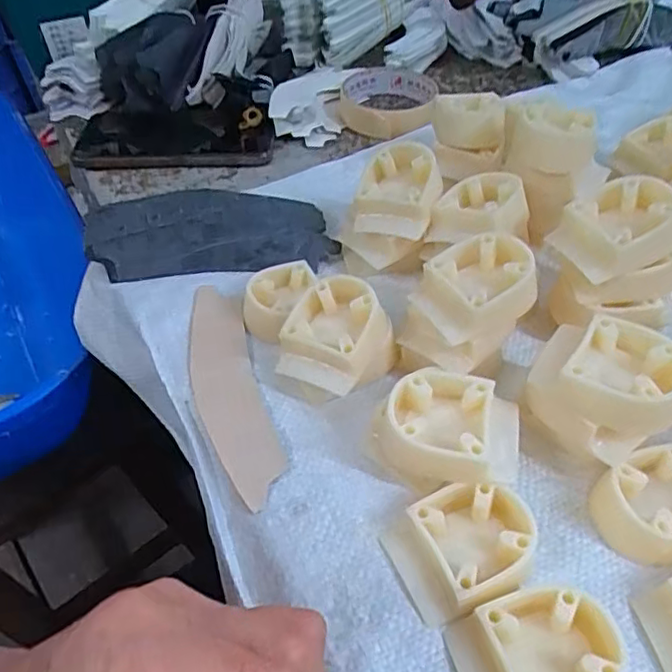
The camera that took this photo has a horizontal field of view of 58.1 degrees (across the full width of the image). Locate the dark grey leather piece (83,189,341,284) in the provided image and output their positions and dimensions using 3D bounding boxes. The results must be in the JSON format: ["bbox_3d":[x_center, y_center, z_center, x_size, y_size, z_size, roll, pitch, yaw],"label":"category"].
[{"bbox_3d":[-0.088,-0.072,0.416,0.163,0.019,0.076,-6,48,-2],"label":"dark grey leather piece"}]

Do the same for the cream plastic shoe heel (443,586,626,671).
[{"bbox_3d":[0.077,0.125,0.232,0.057,0.022,0.046,-13,48,-9],"label":"cream plastic shoe heel"}]

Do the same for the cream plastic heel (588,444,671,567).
[{"bbox_3d":[0.145,0.076,0.274,0.049,0.021,0.048,-11,48,-7],"label":"cream plastic heel"}]

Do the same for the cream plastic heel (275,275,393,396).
[{"bbox_3d":[-0.001,0.003,0.328,0.049,0.044,0.053,-2,48,2],"label":"cream plastic heel"}]

